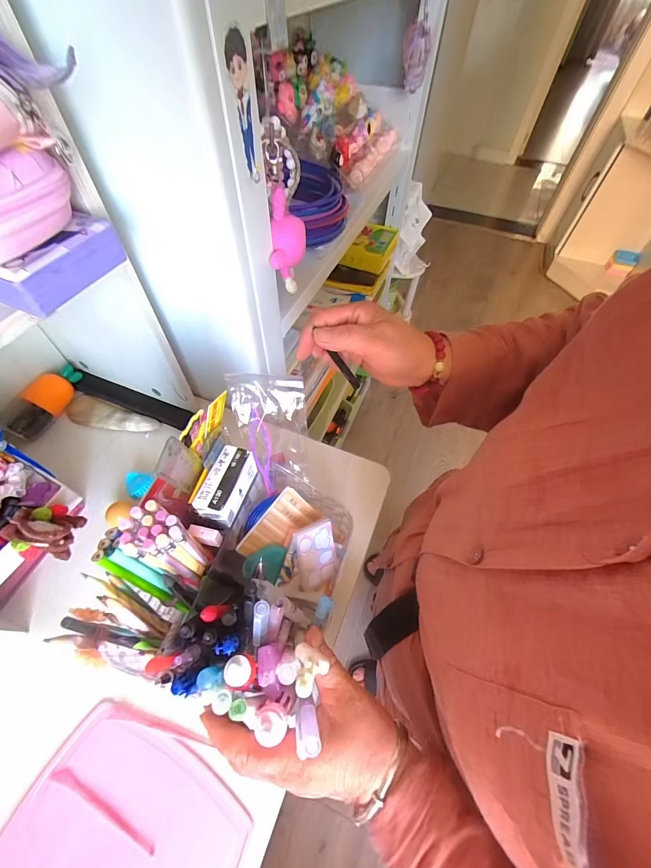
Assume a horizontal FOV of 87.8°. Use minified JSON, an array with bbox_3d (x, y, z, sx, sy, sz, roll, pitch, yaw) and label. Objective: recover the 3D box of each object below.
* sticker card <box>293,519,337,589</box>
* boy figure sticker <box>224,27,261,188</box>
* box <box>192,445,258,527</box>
[{"bbox_3d":[-0.009,0.119,0.336,0.041,0.007,0.062,-15,101,-30],"label":"sticker card"},{"bbox_3d":[-0.060,-0.235,0.251,0.004,0.083,0.024,22,58,12],"label":"boy figure sticker"},{"bbox_3d":[-0.084,0.044,0.287,0.029,0.035,0.060,17,58,9],"label":"box"}]

